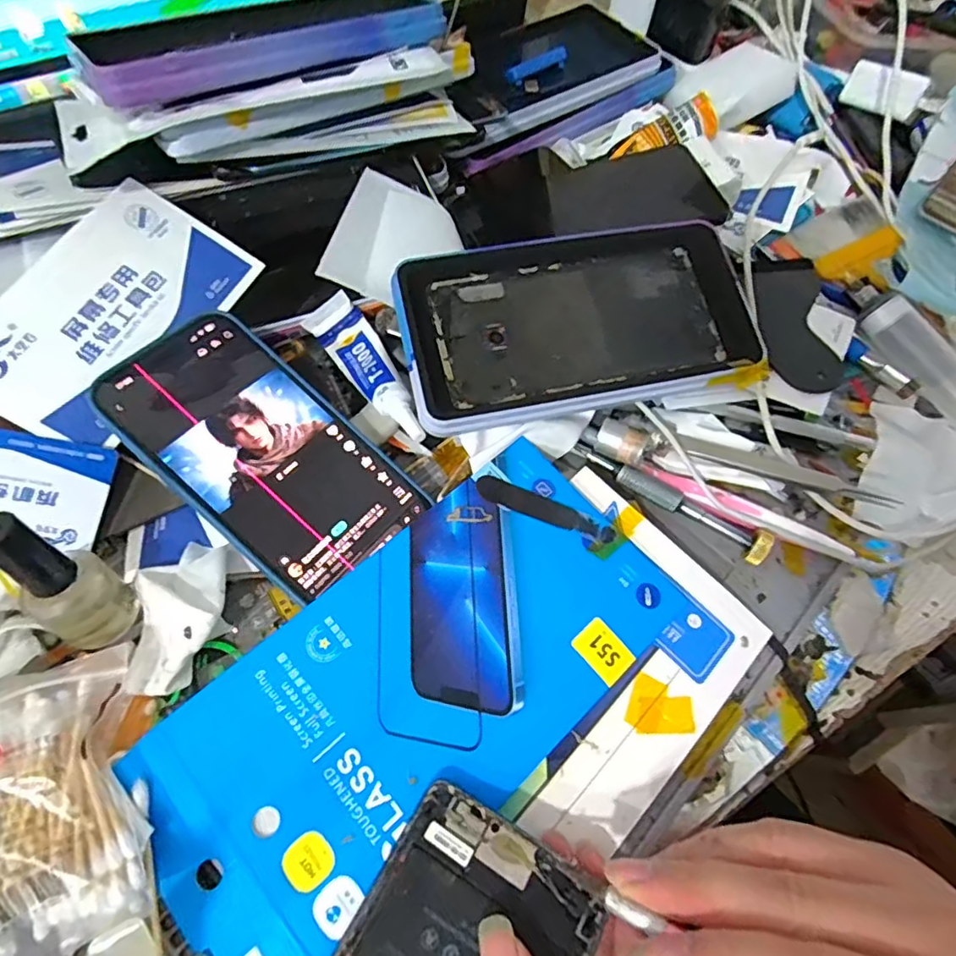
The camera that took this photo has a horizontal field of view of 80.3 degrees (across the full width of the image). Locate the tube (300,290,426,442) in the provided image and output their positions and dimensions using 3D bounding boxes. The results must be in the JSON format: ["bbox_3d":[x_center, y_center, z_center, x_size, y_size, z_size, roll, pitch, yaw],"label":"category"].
[{"bbox_3d":[-0.055,-0.060,0.307,0.030,0.023,0.097,-36,69,-20],"label":"tube"}]

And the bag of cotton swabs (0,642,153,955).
[{"bbox_3d":[-0.168,0.118,0.202,0.081,0.024,0.099,-17,63,-12],"label":"bag of cotton swabs"}]

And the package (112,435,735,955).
[{"bbox_3d":[-0.019,0.092,0.240,0.234,0.015,0.127,-38,69,-20],"label":"package"}]

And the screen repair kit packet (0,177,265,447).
[{"bbox_3d":[-0.185,-0.085,0.287,0.079,0.004,0.137,31,69,-12],"label":"screen repair kit packet"}]

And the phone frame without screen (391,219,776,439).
[{"bbox_3d":[0.053,-0.087,0.304,0.185,0.011,0.103,-11,75,-9],"label":"phone frame without screen"}]

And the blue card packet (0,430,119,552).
[{"bbox_3d":[-0.217,0.003,0.257,0.085,0.004,0.050,8,77,-11],"label":"blue card packet"}]

